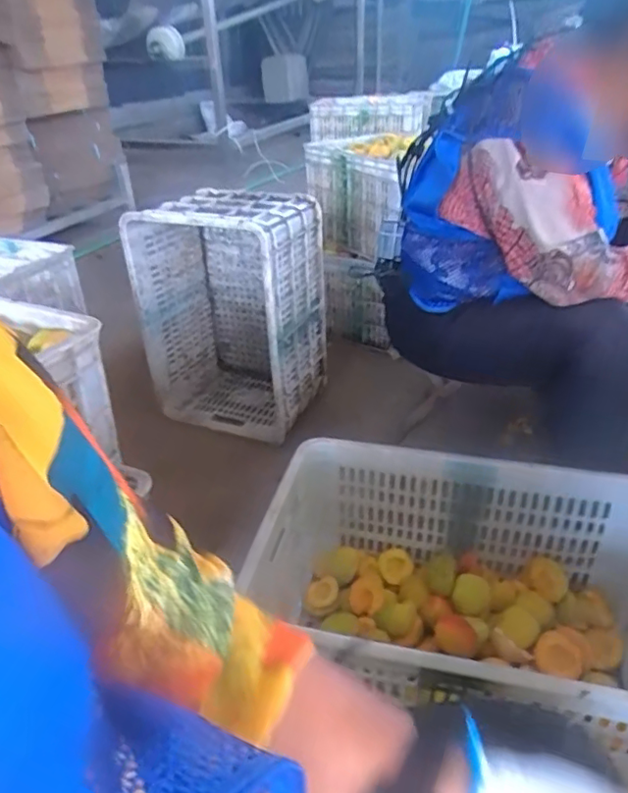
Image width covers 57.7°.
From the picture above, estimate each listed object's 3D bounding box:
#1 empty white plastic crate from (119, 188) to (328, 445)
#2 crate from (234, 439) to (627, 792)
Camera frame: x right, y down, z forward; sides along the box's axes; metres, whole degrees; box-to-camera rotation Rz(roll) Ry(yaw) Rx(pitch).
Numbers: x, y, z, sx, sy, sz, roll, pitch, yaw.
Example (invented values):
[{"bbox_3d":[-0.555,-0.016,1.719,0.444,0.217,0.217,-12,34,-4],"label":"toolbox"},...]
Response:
[{"bbox_3d":[-0.188,-0.197,1.341,0.353,0.511,0.267,9,36,19],"label":"empty white plastic crate"},{"bbox_3d":[0.201,0.269,0.774,0.528,0.228,0.355,5,35,14],"label":"crate"}]

